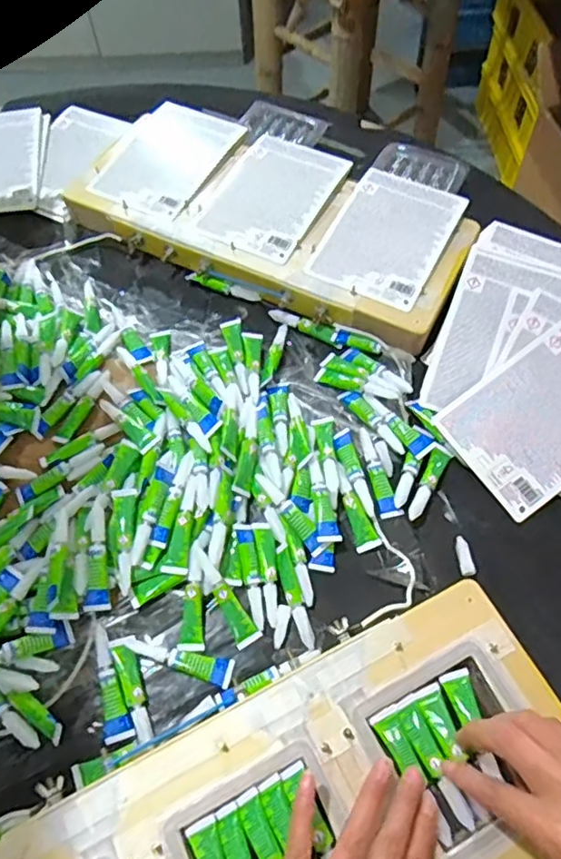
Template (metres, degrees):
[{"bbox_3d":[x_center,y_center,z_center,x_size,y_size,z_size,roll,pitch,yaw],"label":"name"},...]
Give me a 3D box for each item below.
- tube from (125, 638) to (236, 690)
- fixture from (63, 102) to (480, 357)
[{"bbox_3d":[-0.076,0.174,0.452,0.081,0.011,0.019,9,60,7],"label":"tube"},{"bbox_3d":[-0.013,-0.236,0.667,0.432,0.062,0.200,25,63,15],"label":"fixture"}]

